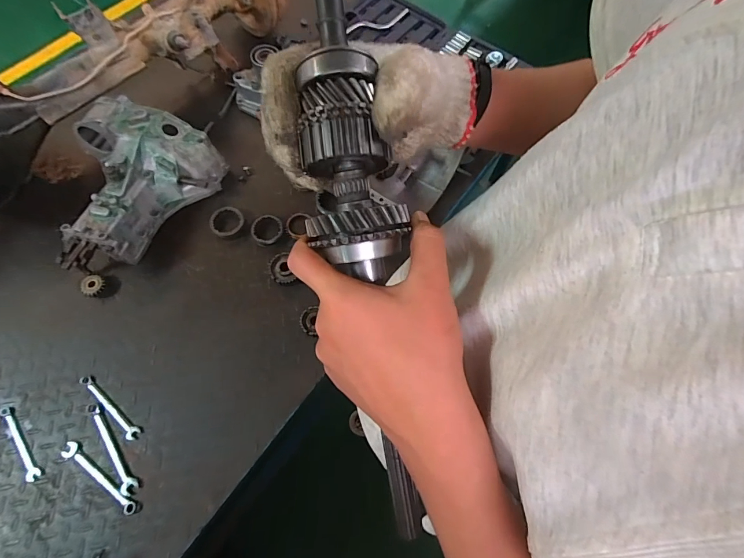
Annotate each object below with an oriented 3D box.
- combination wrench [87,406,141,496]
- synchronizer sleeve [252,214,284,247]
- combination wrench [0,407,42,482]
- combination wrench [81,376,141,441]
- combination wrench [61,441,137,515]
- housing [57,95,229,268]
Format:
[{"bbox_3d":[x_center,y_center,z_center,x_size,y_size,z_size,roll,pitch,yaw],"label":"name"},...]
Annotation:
[{"bbox_3d":[-0.456,0.294,0.647,0.026,0.004,0.177,-35,74,-15],"label":"combination wrench"},{"bbox_3d":[-0.228,-0.106,0.803,0.069,0.018,0.065,1,69,-2],"label":"synchronizer sleeve"},{"bbox_3d":[-0.622,0.287,0.651,0.022,0.005,0.148,-37,75,-15],"label":"combination wrench"},{"bbox_3d":[-0.476,0.230,0.669,0.154,0.005,0.022,40,72,12],"label":"combination wrench"},{"bbox_3d":[-0.465,0.338,0.630,0.172,0.010,0.025,32,71,10],"label":"combination wrench"},{"bbox_3d":[-0.499,-0.176,0.755,0.269,0.131,0.352,14,69,3],"label":"housing"}]

